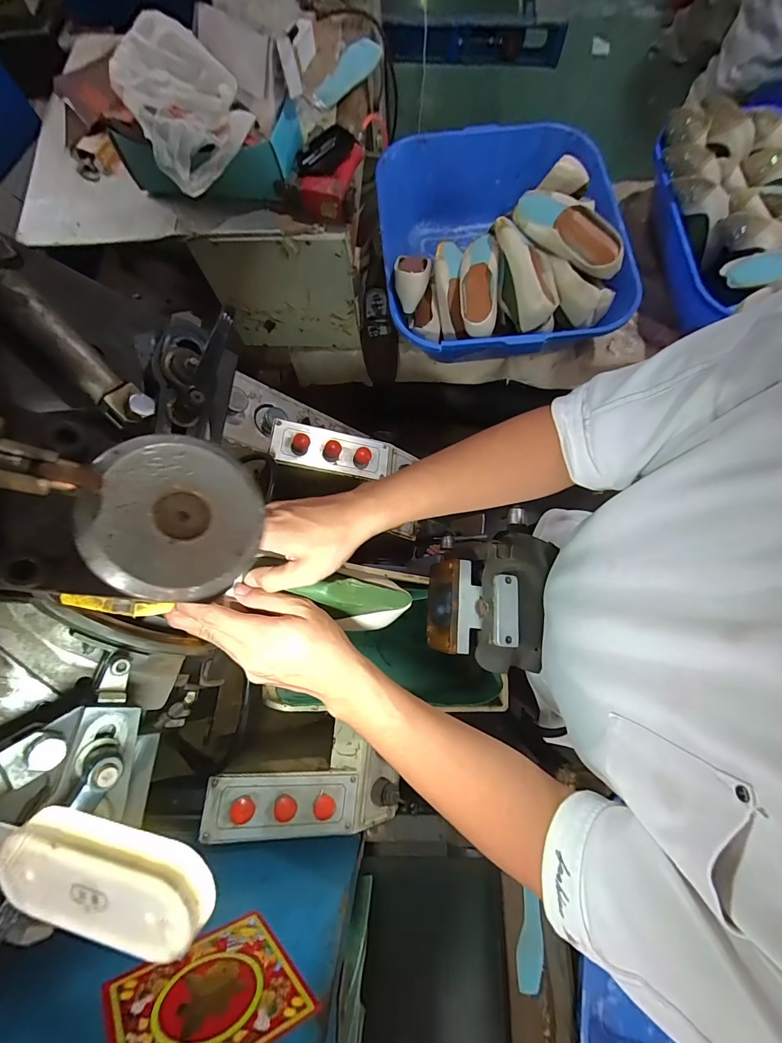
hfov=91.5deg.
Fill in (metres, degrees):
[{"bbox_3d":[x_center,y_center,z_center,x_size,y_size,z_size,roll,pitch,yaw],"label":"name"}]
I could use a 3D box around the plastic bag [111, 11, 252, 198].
[{"bbox_3d":[-0.332,-0.671,0.607,0.167,0.093,0.222,-31,77,-7],"label":"plastic bag"}]

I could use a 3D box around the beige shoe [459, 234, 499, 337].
[{"bbox_3d":[0.180,-0.486,0.791,0.075,0.070,0.216,3,75,2],"label":"beige shoe"}]

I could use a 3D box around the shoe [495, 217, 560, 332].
[{"bbox_3d":[0.273,-0.495,0.768,0.087,0.080,0.213,-13,75,-2],"label":"shoe"}]

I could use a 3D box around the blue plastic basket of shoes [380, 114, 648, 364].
[{"bbox_3d":[0.239,-0.620,0.858,0.509,0.256,0.555,-4,75,0],"label":"blue plastic basket of shoes"}]

